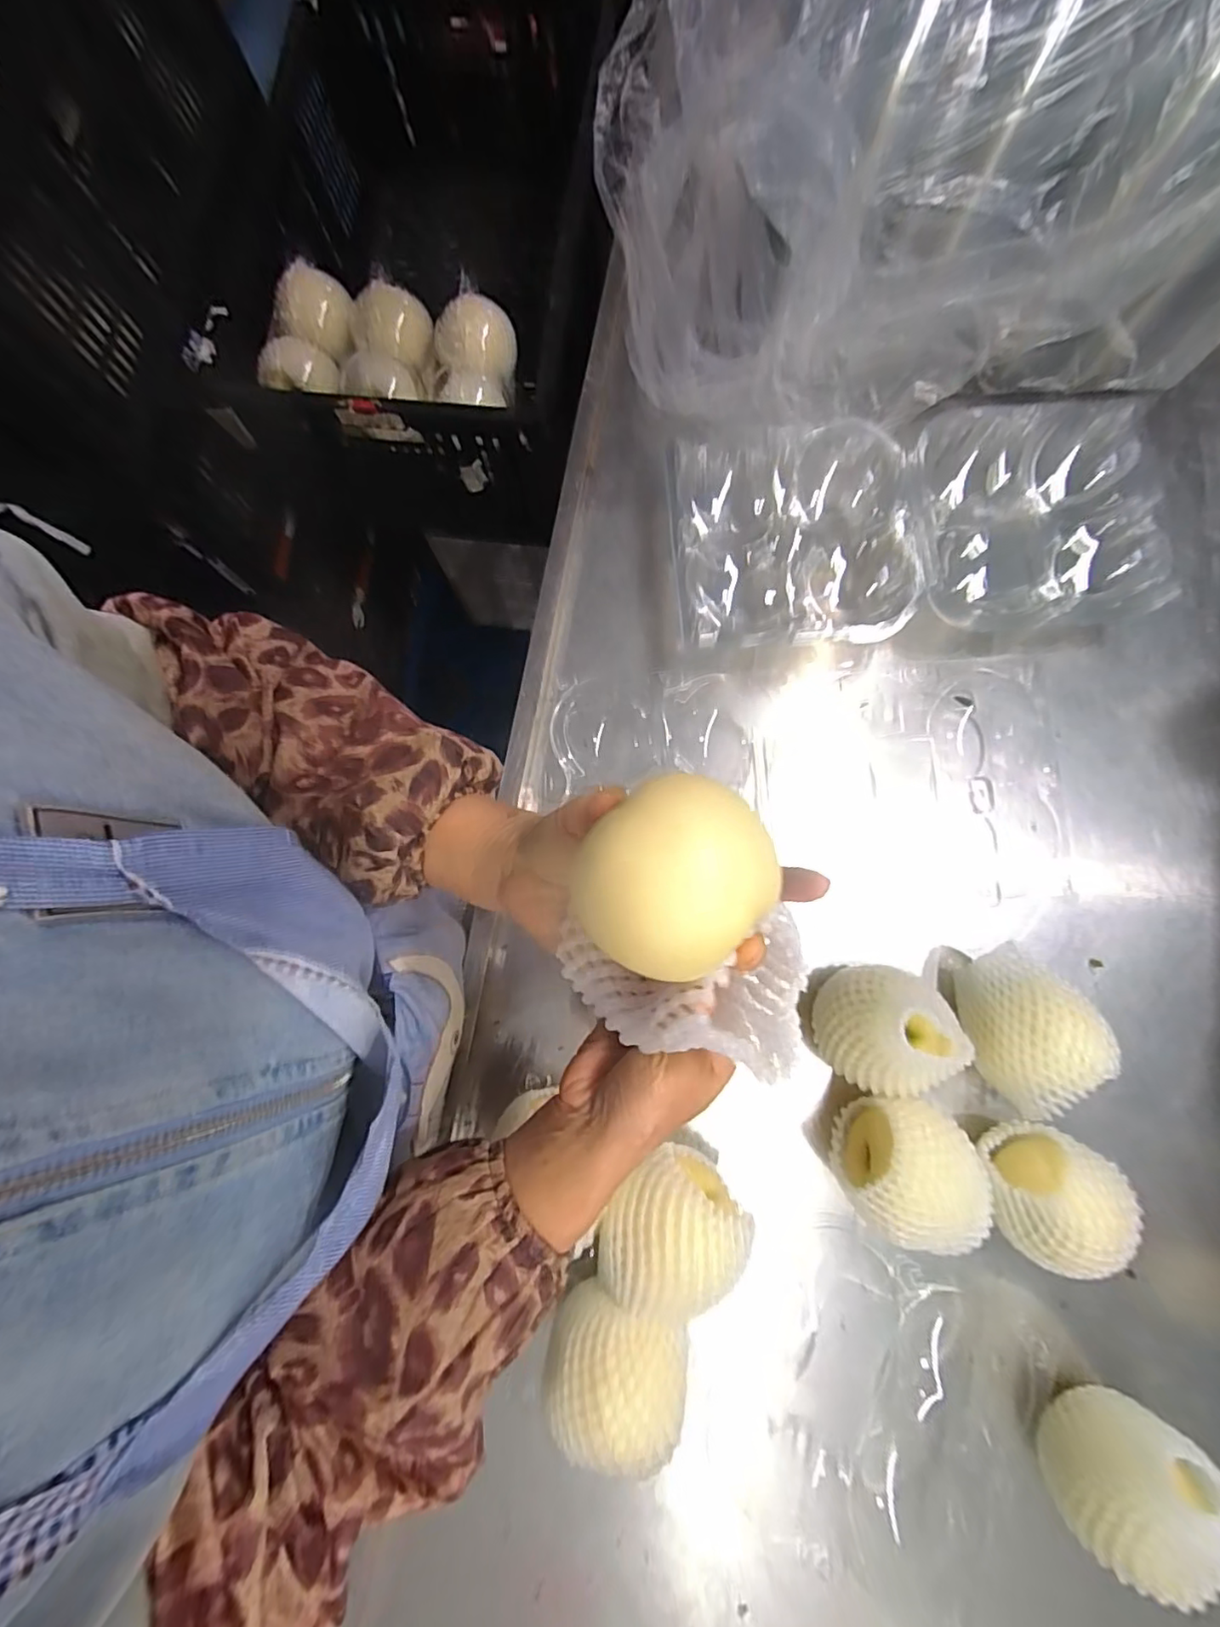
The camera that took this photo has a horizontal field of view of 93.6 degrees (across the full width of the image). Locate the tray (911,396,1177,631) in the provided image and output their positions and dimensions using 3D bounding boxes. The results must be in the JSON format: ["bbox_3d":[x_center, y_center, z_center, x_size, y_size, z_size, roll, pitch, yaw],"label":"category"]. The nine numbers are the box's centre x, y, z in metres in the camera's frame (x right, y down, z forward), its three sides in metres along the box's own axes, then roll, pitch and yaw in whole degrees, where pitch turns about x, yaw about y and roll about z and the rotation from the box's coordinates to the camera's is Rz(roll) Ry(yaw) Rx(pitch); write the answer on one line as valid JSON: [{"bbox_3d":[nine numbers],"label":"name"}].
[{"bbox_3d":[0.357,-0.244,0.494,0.181,0.069,0.187,-2,79,1],"label":"tray"}]

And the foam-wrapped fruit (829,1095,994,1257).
[{"bbox_3d":[0.209,0.246,0.401,0.087,0.091,0.086,0,79,1],"label":"foam-wrapped fruit"}]

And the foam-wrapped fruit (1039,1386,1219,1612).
[{"bbox_3d":[0.323,0.421,0.363,0.087,0.092,0.072,-28,80,-4],"label":"foam-wrapped fruit"}]

